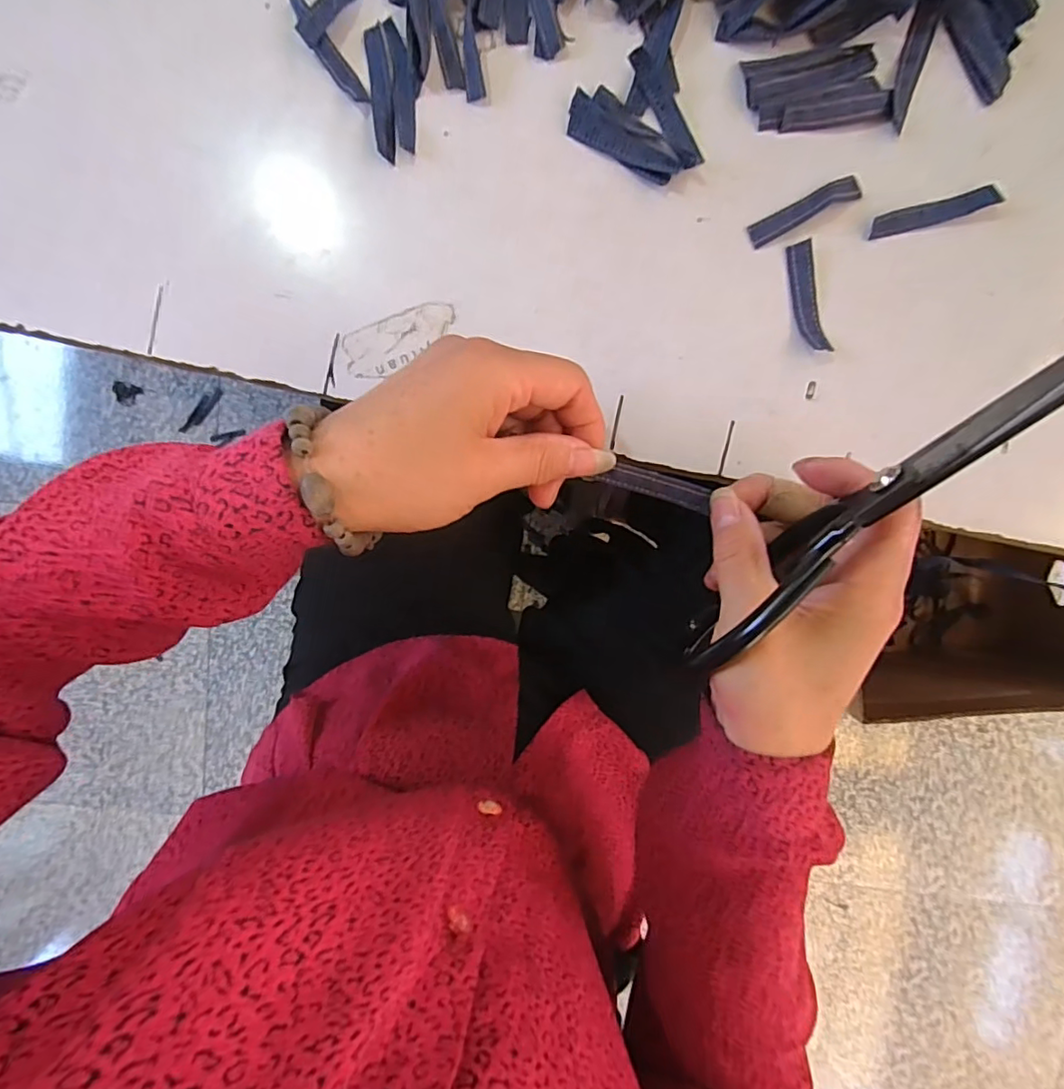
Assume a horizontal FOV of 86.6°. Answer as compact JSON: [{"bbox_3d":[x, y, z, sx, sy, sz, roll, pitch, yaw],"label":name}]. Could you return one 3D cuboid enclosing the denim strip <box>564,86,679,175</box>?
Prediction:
[{"bbox_3d":[0.043,-0.191,0.267,0.057,0.004,0.018,28,96,-2],"label":"denim strip"}]

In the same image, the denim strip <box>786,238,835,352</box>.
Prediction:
[{"bbox_3d":[0.133,-0.119,0.272,0.014,0.005,0.052,-16,96,3],"label":"denim strip"}]

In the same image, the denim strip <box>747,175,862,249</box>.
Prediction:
[{"bbox_3d":[0.130,-0.159,0.267,0.054,0.004,0.011,-25,96,4],"label":"denim strip"}]

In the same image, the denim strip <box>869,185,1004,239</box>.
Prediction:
[{"bbox_3d":[0.190,-0.157,0.266,0.057,0.005,0.010,-14,96,2],"label":"denim strip"}]

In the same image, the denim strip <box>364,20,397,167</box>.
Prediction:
[{"bbox_3d":[-0.071,-0.212,0.265,0.012,0.004,0.057,-4,97,1],"label":"denim strip"}]

